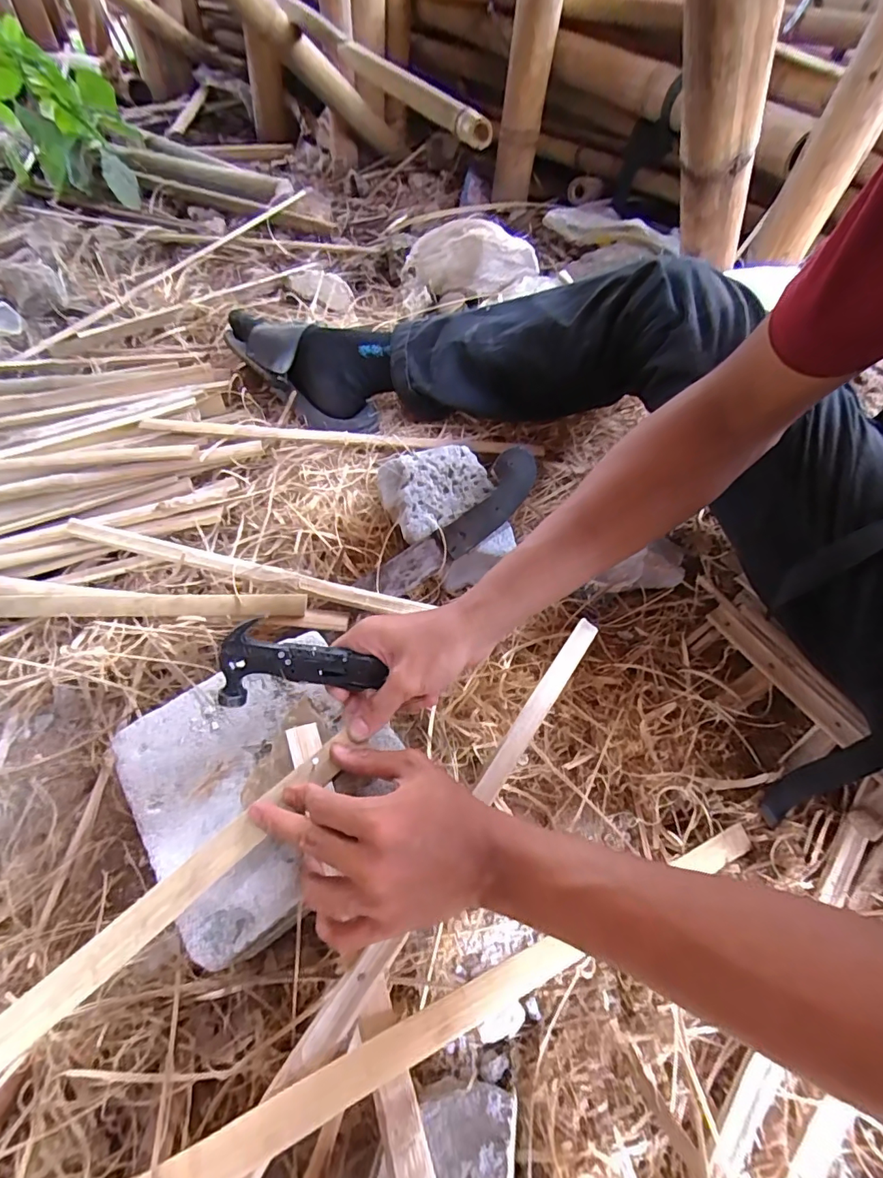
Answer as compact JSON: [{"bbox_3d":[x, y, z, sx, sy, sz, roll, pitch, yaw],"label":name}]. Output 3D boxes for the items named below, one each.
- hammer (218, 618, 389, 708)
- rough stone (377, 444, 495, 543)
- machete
[{"bbox_3d":[-0.109,0.059,0.389,0.119,0.028,0.061,3,98,-7],"label":"hammer"},{"bbox_3d":[-0.005,-0.109,0.571,0.119,0.055,0.100,-18,58,-13],"label":"rough stone"},{"bbox_3d":[0.013,-0.064,0.535,0.223,0.030,0.048,-39,63,-1],"label":"machete"}]

